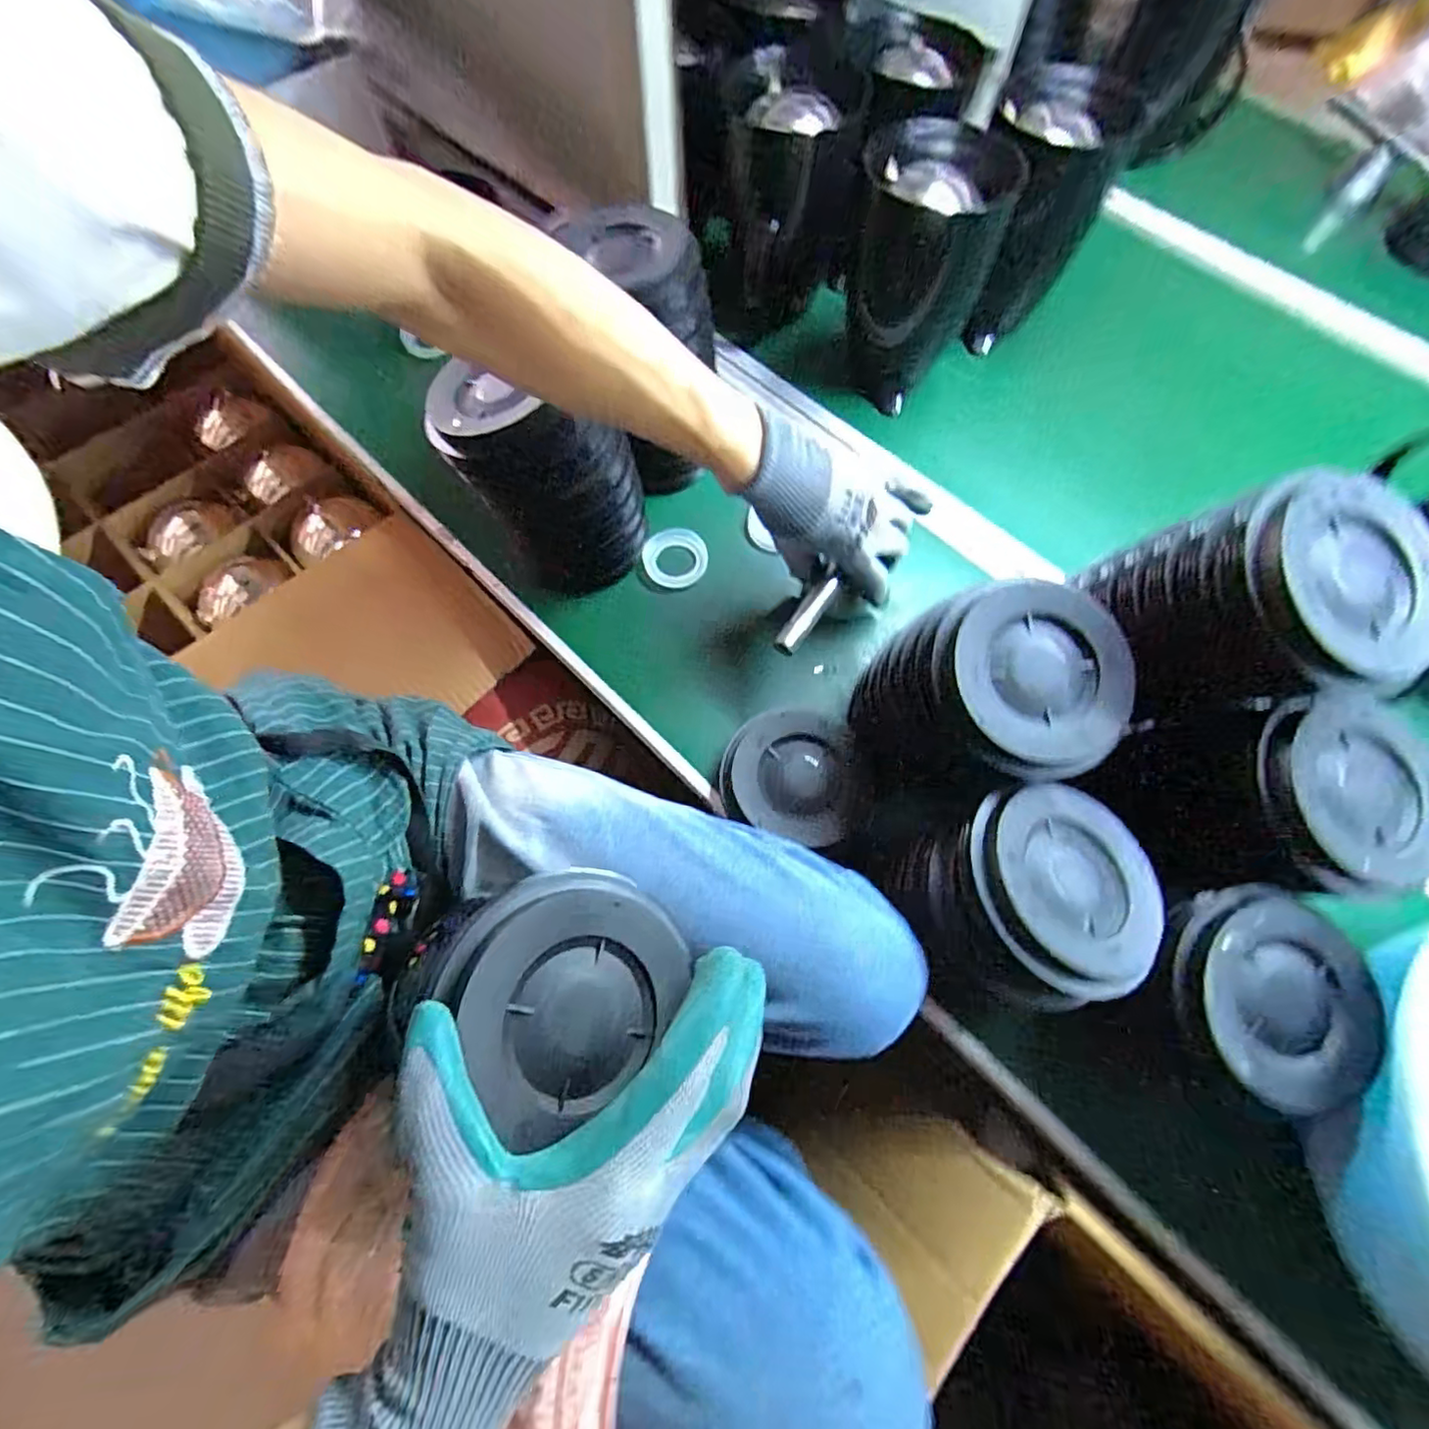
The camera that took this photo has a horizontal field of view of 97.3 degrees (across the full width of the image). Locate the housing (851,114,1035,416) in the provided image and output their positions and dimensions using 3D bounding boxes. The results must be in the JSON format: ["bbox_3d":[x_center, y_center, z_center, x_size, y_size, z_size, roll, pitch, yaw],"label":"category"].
[{"bbox_3d":[0.193,-0.420,0.620,0.123,0.216,0.106,13,67,4],"label":"housing"}]

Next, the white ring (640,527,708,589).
[{"bbox_3d":[-0.036,-0.145,0.577,0.058,0.011,0.059,0,67,-1],"label":"white ring"}]

